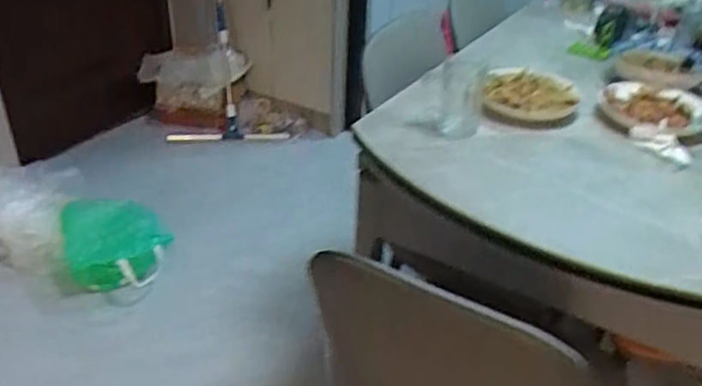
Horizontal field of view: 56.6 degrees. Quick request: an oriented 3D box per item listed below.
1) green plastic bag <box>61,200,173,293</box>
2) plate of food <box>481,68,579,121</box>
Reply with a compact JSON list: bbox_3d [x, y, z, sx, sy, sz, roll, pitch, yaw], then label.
[{"bbox_3d":[-0.665,0.148,1.819,0.307,0.233,0.114,-2,33,-7],"label":"green plastic bag"},{"bbox_3d":[0.336,-0.179,1.223,0.171,0.058,0.207,12,32,12],"label":"plate of food"}]

